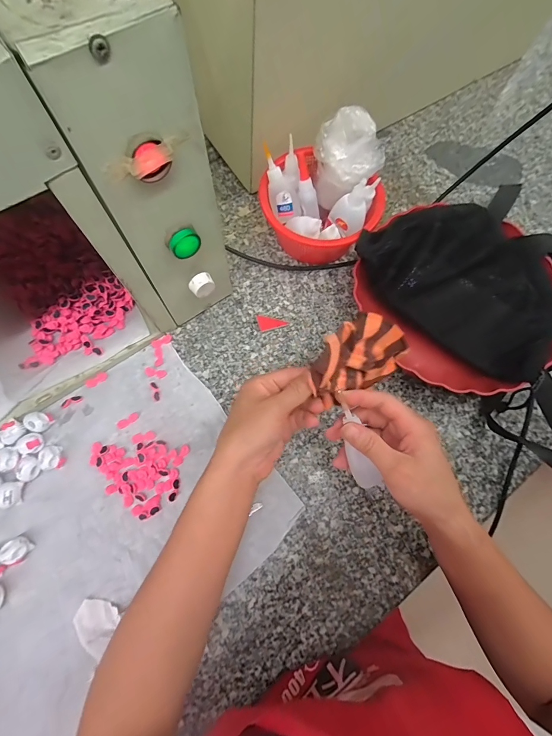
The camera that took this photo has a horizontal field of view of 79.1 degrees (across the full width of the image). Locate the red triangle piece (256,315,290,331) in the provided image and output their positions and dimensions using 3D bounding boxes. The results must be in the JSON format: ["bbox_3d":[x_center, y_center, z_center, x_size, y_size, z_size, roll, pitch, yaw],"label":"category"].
[{"bbox_3d":[-0.006,-0.055,0.425,0.040,0.006,0.019,11,73,5],"label":"red triangle piece"}]

